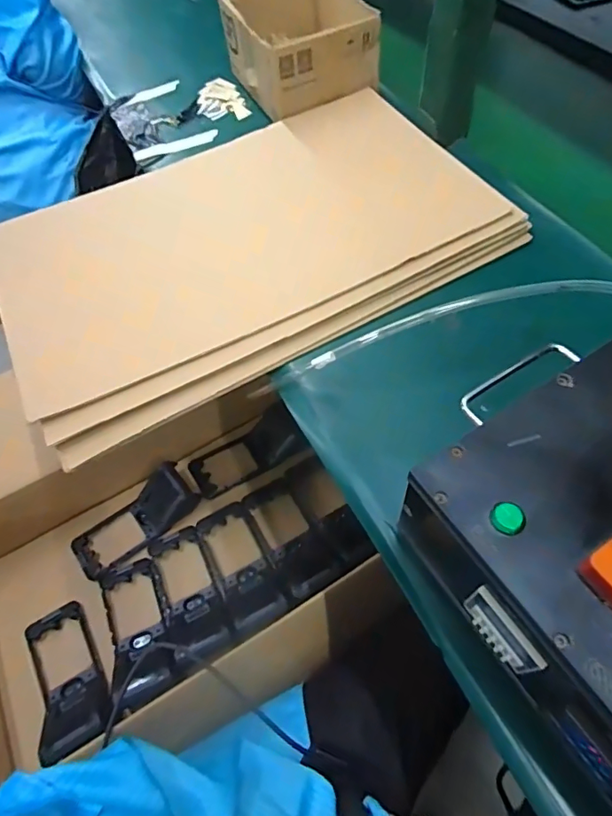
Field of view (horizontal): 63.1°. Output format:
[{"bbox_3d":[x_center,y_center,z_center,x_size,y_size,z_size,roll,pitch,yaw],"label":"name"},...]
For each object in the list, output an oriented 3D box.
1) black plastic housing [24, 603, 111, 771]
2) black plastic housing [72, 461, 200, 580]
[{"bbox_3d":[-0.292,0.330,0.612,0.081,0.028,0.189,-31,43,-16],"label":"black plastic housing"},{"bbox_3d":[-0.249,0.157,0.713,0.180,0.050,0.081,-35,63,-18],"label":"black plastic housing"}]

